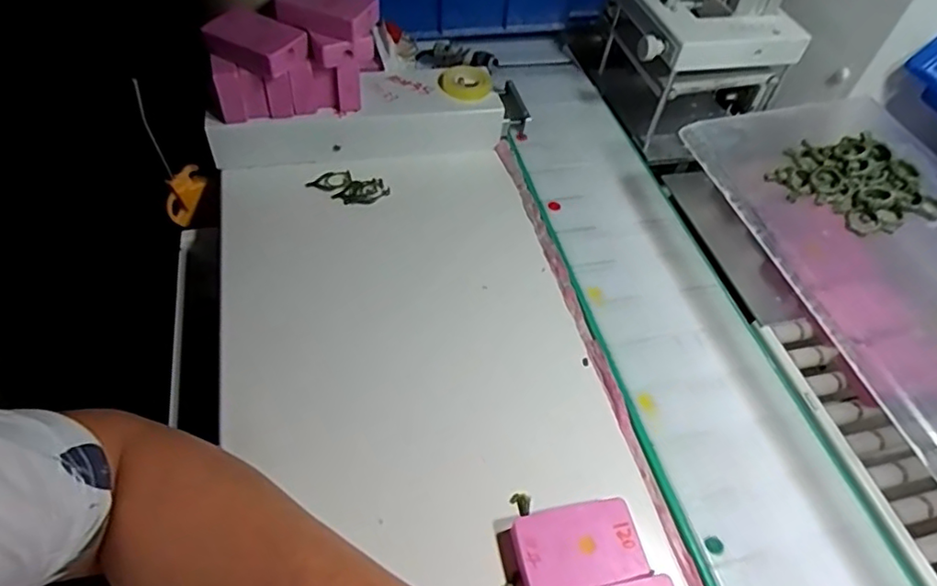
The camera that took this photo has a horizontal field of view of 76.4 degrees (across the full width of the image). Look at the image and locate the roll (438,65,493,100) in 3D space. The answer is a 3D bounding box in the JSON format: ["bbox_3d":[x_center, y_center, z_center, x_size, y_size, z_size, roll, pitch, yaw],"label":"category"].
[{"bbox_3d":[-0.002,-0.198,0.559,0.049,0.015,0.049,3,52,-4],"label":"roll"}]

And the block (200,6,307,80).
[{"bbox_3d":[-0.165,-0.198,0.469,0.070,0.024,0.046,28,54,15],"label":"block"}]

